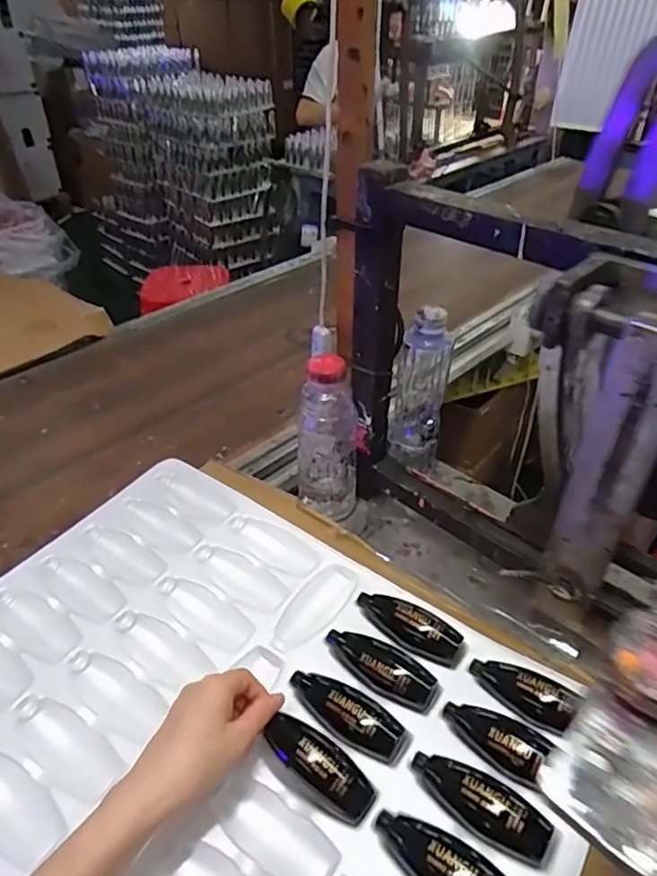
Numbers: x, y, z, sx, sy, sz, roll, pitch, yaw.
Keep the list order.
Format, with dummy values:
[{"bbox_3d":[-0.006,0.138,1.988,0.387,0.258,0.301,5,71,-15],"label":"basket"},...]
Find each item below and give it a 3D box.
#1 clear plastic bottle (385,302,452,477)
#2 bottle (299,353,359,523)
[{"bbox_3d":[0.100,-0.054,0.654,0.058,0.188,0.052,8,39,10],"label":"clear plastic bottle"},{"bbox_3d":[-0.003,-0.003,0.647,0.066,0.188,0.069,1,38,3],"label":"bottle"}]

